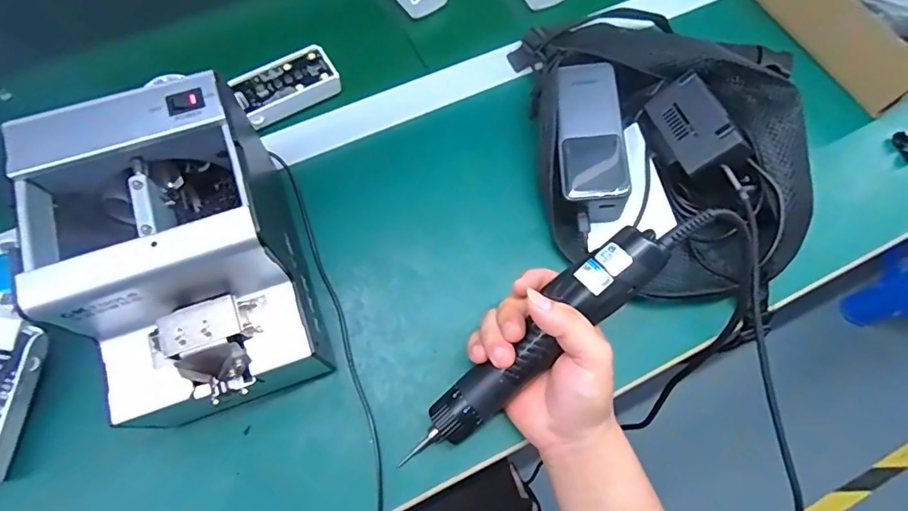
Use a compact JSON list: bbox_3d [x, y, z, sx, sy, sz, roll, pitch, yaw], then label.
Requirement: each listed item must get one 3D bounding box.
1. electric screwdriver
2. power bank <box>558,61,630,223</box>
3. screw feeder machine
[{"bbox_3d":[0.064,0.057,0.356,0.264,0.034,0.039,-45,76,7],"label":"electric screwdriver"},{"bbox_3d":[0.114,-0.098,0.424,0.052,0.027,0.133,-2,69,-3],"label":"power bank"},{"bbox_3d":[-0.178,0.008,0.343,0.129,0.154,0.170,-16,70,-8],"label":"screw feeder machine"}]

